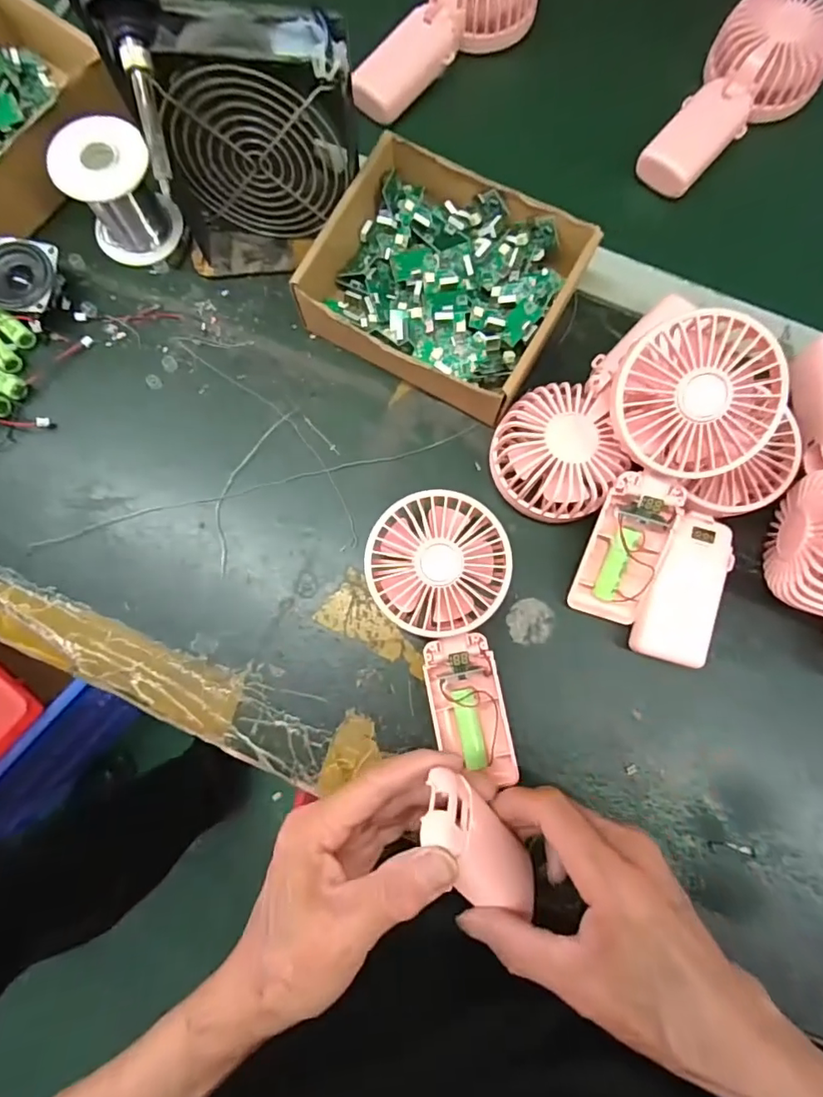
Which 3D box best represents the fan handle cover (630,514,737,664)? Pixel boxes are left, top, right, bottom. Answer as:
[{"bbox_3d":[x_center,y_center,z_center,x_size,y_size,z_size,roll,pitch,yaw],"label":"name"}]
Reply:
[{"bbox_3d":[0.176,0.026,0.336,0.044,0.011,0.094,19,91,5],"label":"fan handle cover"}]

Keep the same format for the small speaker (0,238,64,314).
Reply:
[{"bbox_3d":[-0.288,-0.196,0.387,0.048,0.030,0.053,9,79,1],"label":"small speaker"}]

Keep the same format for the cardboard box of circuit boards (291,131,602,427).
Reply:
[{"bbox_3d":[0.026,-0.184,0.375,0.176,0.055,0.149,30,81,5],"label":"cardboard box of circuit boards"}]

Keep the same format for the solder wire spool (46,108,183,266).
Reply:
[{"bbox_3d":[-0.209,-0.253,0.379,0.062,0.070,0.055,-32,81,-6],"label":"solder wire spool"}]

